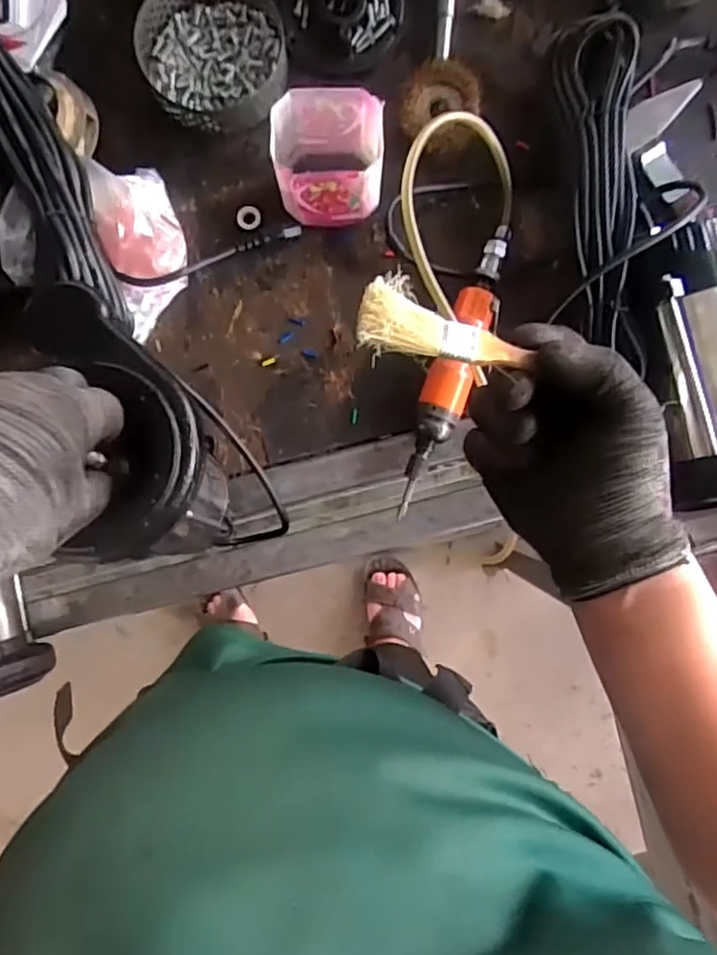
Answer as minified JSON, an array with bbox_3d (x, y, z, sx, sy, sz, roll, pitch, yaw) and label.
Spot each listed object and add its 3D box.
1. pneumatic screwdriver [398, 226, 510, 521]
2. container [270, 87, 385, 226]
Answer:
[{"bbox_3d":[0.084,-0.094,0.610,0.043,0.050,0.270,21,88,0],"label":"pneumatic screwdriver"},{"bbox_3d":[-0.027,-0.277,0.592,0.090,0.096,0.084,2,88,-1],"label":"container"}]

